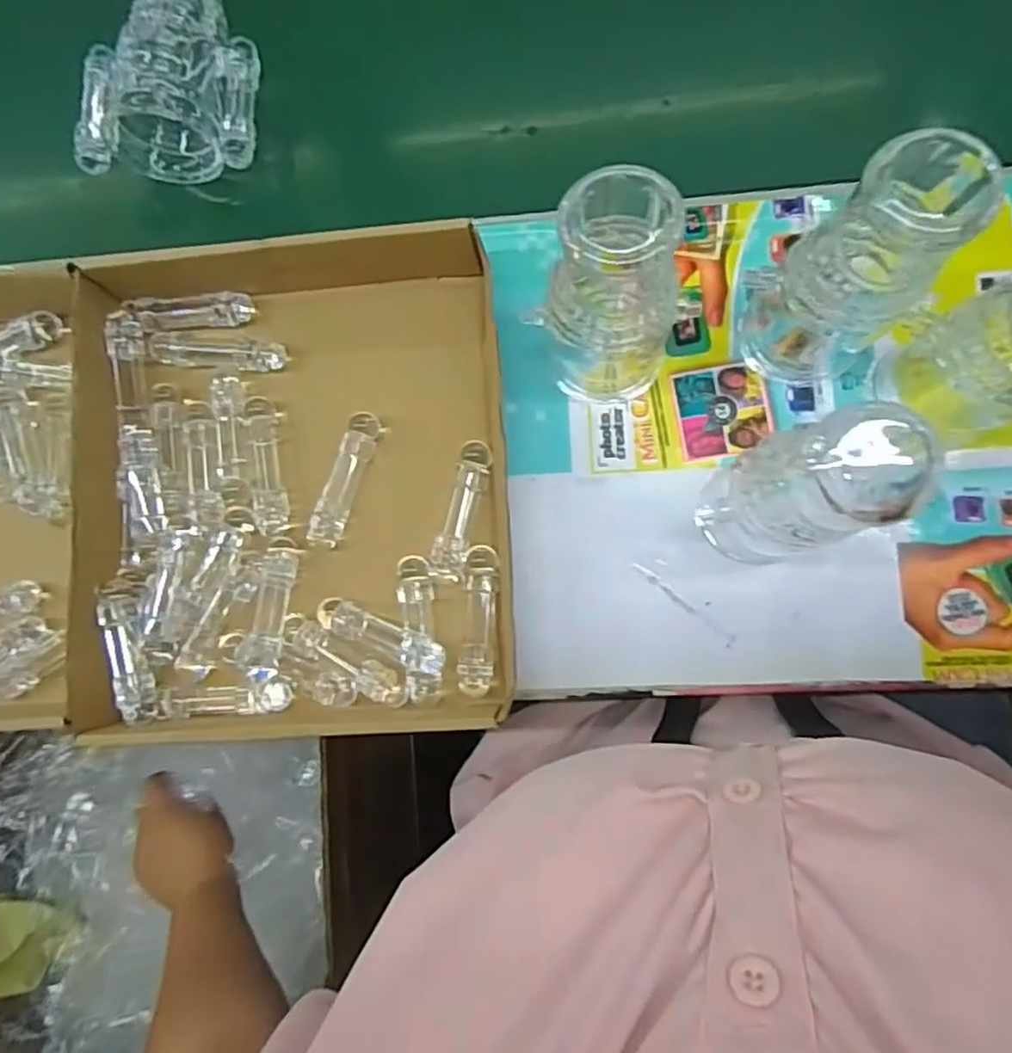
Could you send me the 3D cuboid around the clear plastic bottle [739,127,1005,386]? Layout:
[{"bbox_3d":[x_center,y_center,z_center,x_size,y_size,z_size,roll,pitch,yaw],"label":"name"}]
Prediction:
[{"bbox_3d":[0.182,-0.135,0.362,0.078,0.175,0.061,34,89,8],"label":"clear plastic bottle"}]

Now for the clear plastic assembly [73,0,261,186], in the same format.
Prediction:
[{"bbox_3d":[-0.242,-0.352,0.490,0.128,0.057,0.182,3,85,6],"label":"clear plastic assembly"}]

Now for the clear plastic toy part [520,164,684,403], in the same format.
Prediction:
[{"bbox_3d":[0.059,-0.119,0.375,0.062,0.173,0.063,38,89,8],"label":"clear plastic toy part"}]

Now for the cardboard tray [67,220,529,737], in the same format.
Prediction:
[{"bbox_3d":[-0.144,-0.034,0.451,0.272,0.045,0.343,-4,84,6],"label":"cardboard tray"}]

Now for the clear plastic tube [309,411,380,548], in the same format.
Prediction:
[{"bbox_3d":[-0.108,-0.032,0.456,0.019,0.017,0.091,19,87,8],"label":"clear plastic tube"}]

